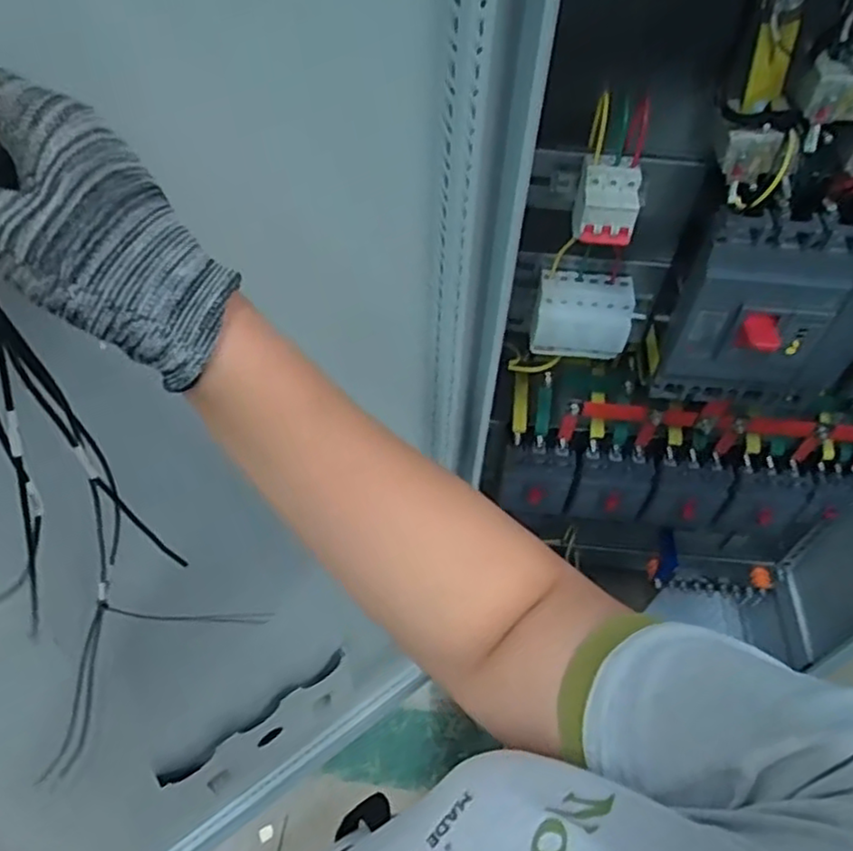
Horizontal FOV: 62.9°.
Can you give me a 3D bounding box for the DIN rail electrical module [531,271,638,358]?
[{"bbox_3d":[0.190,-0.132,0.858,0.114,0.092,0.069,1,51,-2],"label":"DIN rail electrical module"}]

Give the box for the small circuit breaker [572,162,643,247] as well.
[{"bbox_3d":[0.188,-0.230,0.728,0.061,0.066,0.057,10,51,5],"label":"small circuit breaker"}]

